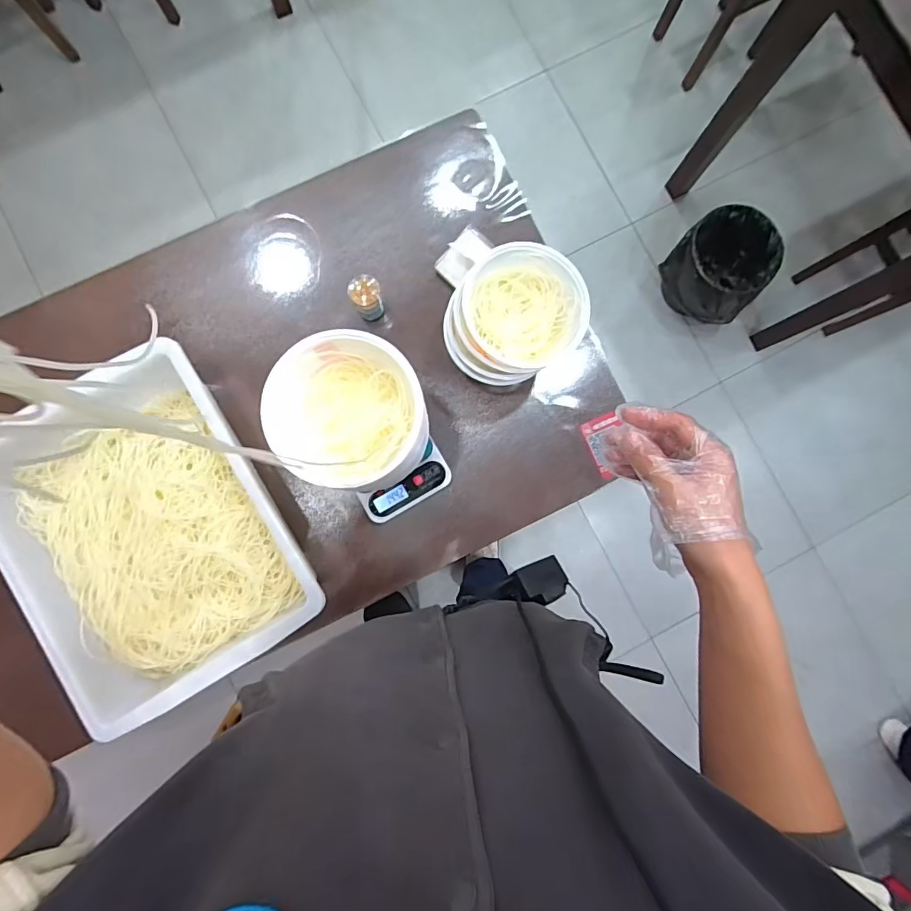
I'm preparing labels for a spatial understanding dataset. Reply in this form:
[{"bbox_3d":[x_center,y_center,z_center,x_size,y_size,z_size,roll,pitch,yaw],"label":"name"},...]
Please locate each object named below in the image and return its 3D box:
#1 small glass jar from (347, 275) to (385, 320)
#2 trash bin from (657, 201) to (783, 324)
[{"bbox_3d":[-0.140,-0.249,0.759,0.051,0.063,0.056,0,86,-2],"label":"small glass jar"},{"bbox_3d":[0.754,-0.544,1.391,0.252,0.206,0.240,0,86,-2],"label":"trash bin"}]

